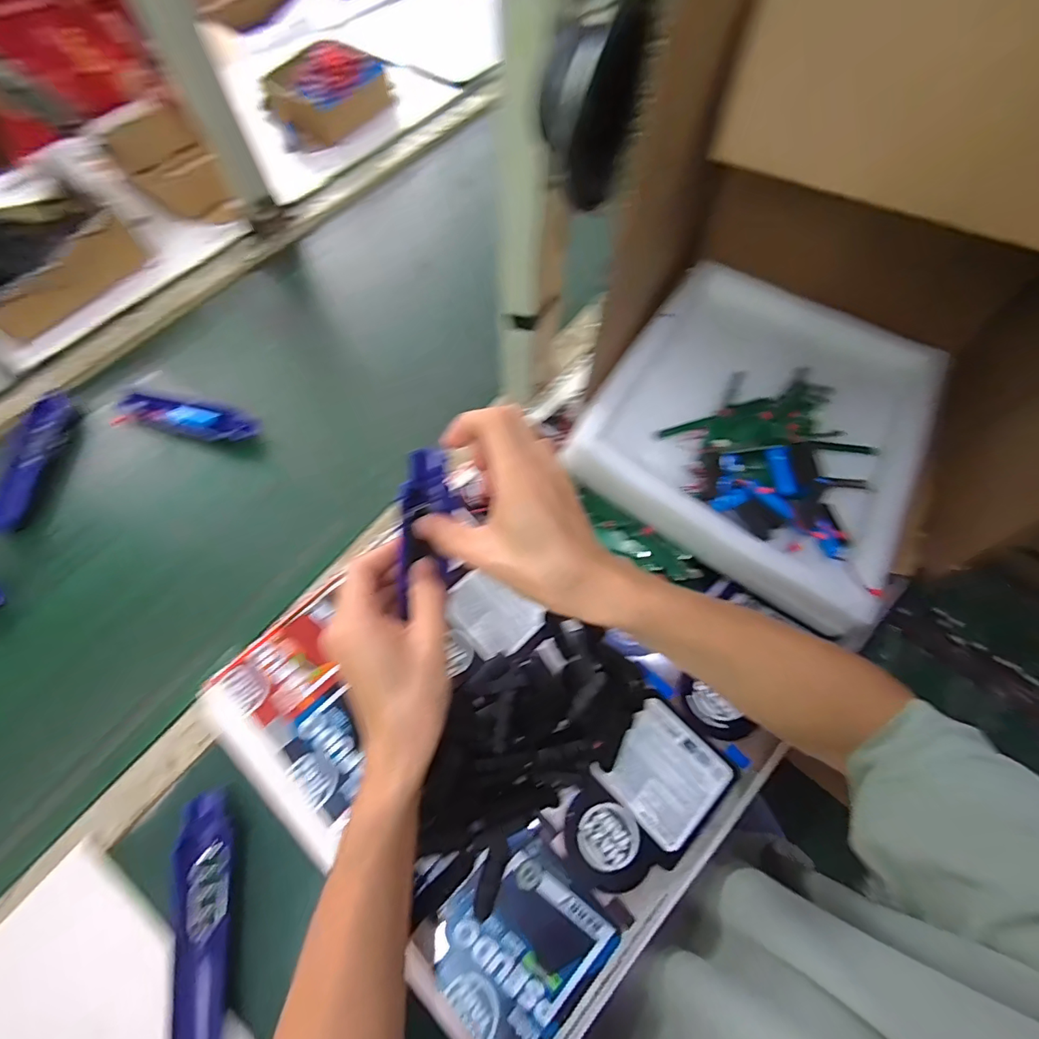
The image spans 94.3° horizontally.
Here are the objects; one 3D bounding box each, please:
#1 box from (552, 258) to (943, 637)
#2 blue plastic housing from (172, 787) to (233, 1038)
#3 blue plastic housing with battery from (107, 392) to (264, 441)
[{"bbox_3d":[0.249,-0.111,0.485,0.292,0.050,0.352,29,66,12],"label":"box"},{"bbox_3d":[-0.228,0.294,0.344,0.035,0.017,0.172,-10,64,-6],"label":"blue plastic housing"},{"bbox_3d":[-0.373,-0.114,0.536,0.164,0.020,0.040,11,64,4],"label":"blue plastic housing with battery"}]

